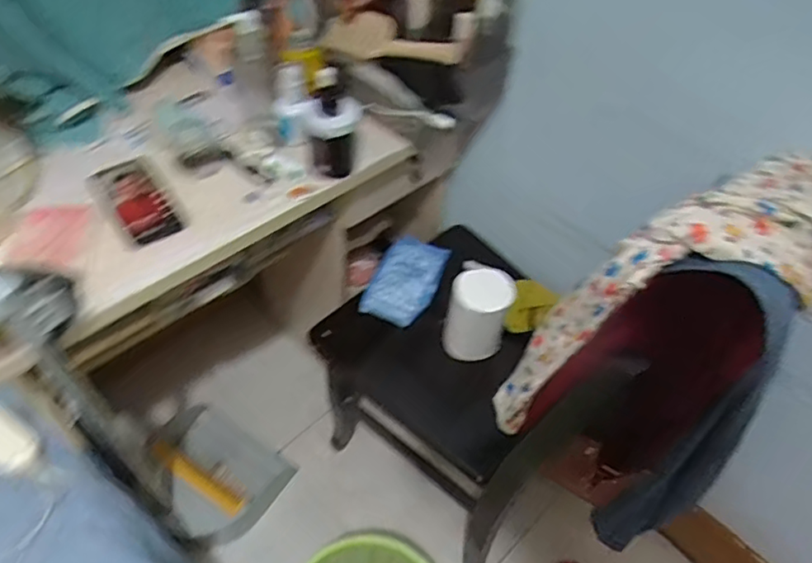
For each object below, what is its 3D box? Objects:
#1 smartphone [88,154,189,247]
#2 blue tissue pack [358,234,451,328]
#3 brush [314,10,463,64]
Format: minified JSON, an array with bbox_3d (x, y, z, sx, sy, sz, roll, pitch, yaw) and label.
[{"bbox_3d":[-0.346,-0.104,0.772,0.078,0.015,0.151,-30,60,-25],"label":"smartphone"},{"bbox_3d":[0.003,-0.014,1.121,0.117,0.041,0.219,18,52,9],"label":"blue tissue pack"},{"bbox_3d":[-0.031,-0.363,0.881,0.269,0.057,0.050,26,52,36],"label":"brush"}]

